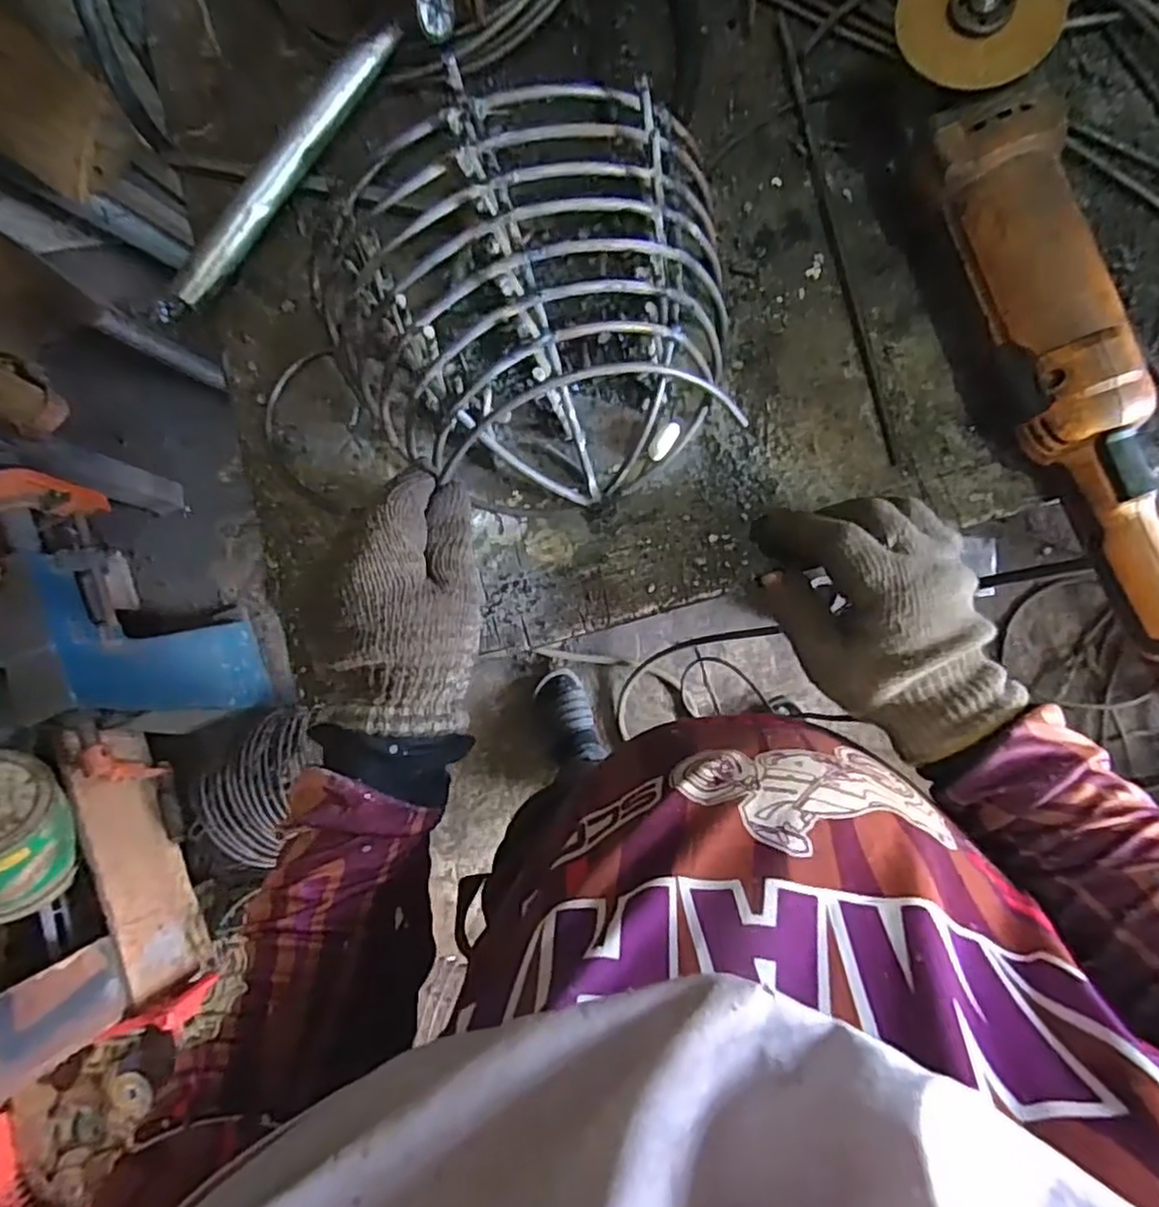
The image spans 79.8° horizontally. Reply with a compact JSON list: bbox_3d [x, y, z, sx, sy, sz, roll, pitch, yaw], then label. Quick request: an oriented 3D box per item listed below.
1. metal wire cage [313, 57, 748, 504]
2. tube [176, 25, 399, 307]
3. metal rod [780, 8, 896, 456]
[{"bbox_3d":[-0.022,-0.156,0.379,0.203,0.120,0.186,0,87,6],"label":"metal wire cage"},{"bbox_3d":[-0.183,-0.270,0.432,0.020,0.020,0.202,38,91,7],"label":"tube"},{"bbox_3d":[0.157,-0.226,0.425,0.007,0.006,0.290,-13,85,5],"label":"metal rod"}]

